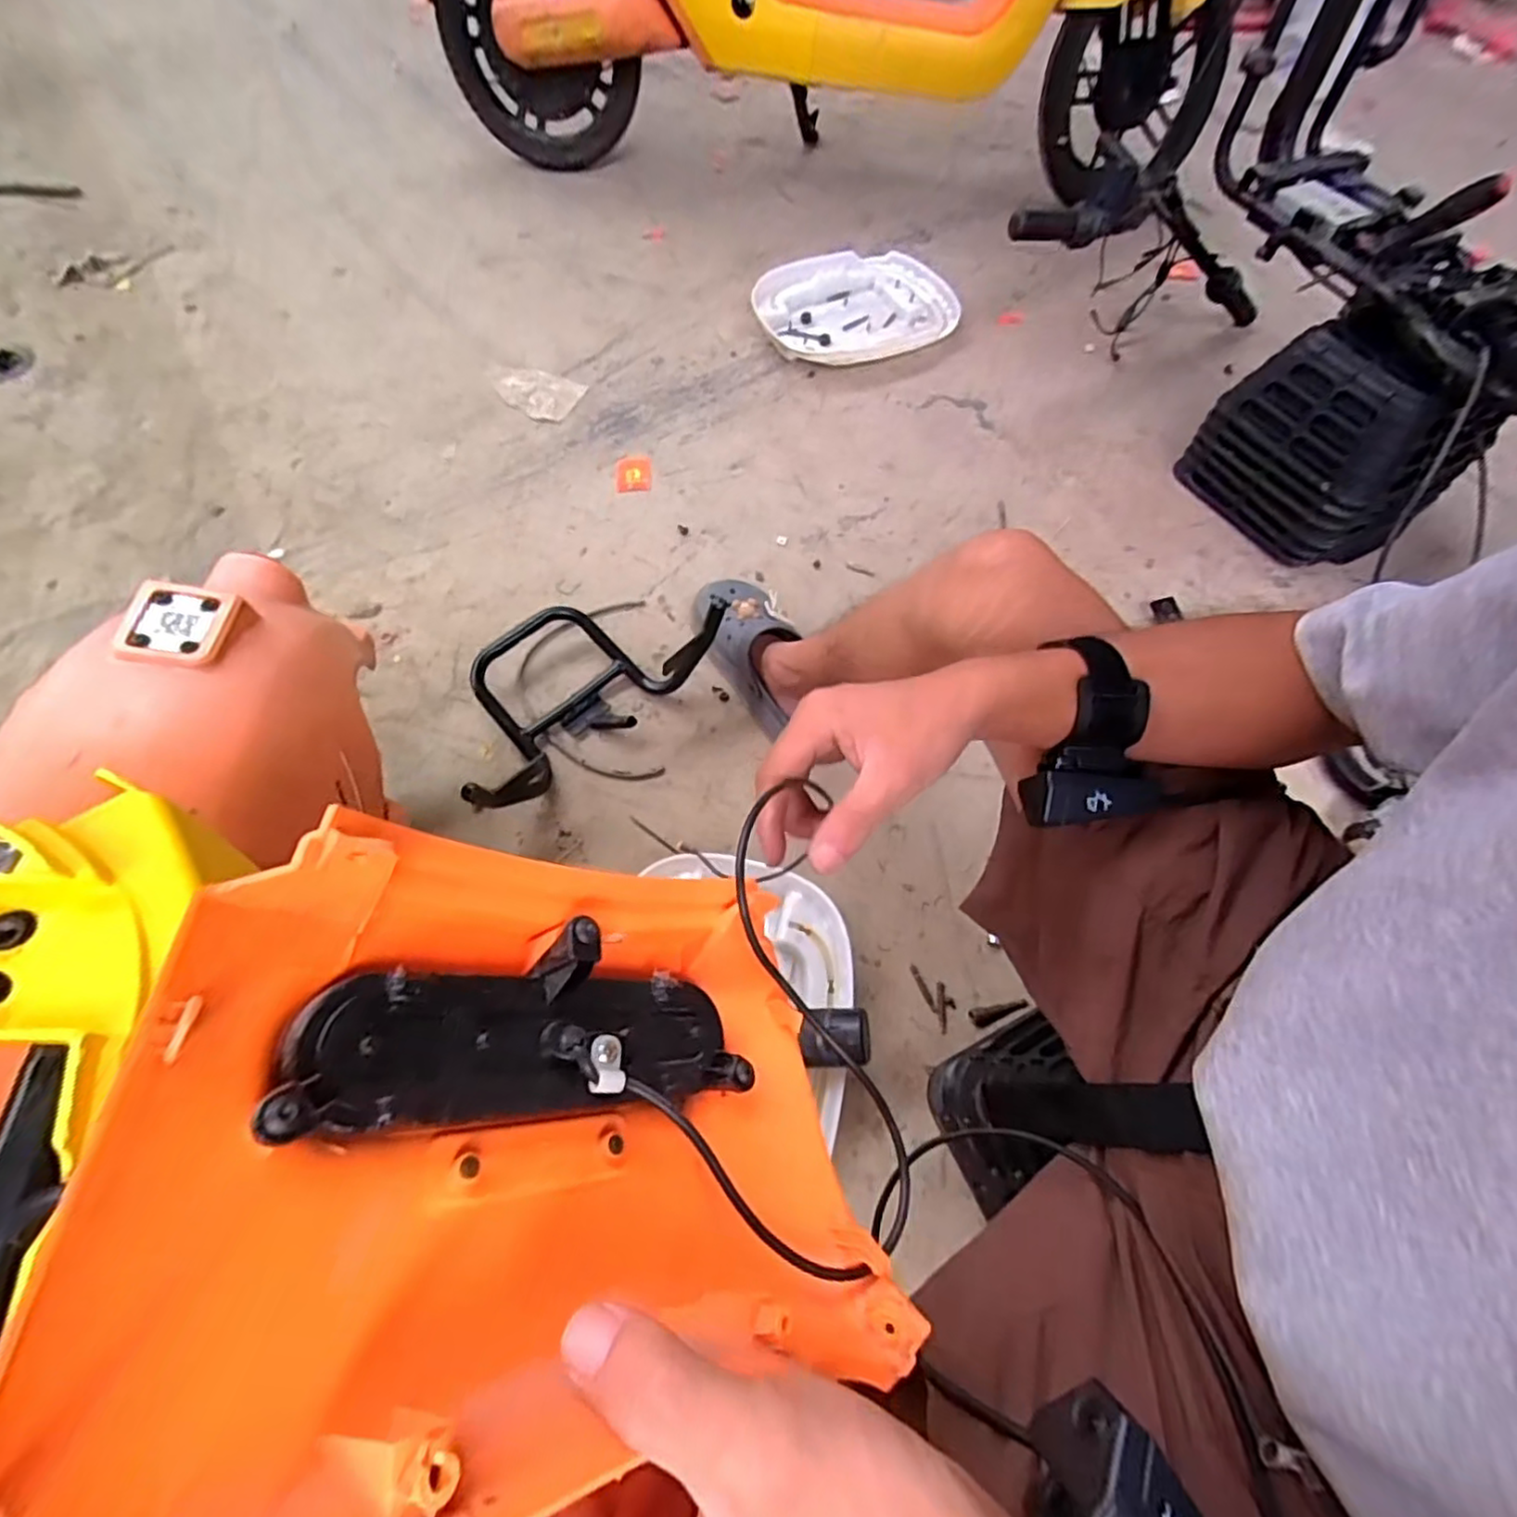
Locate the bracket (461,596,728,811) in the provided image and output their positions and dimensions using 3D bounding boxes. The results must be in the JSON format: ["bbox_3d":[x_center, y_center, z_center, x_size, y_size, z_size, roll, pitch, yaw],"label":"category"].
[{"bbox_3d":[-0.229,-0.103,0.784,0.334,0.141,0.211,-40,72,-20],"label":"bracket"}]

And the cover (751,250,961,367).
[{"bbox_3d":[0.180,-0.817,1.202,0.364,0.044,0.262,-28,68,-16],"label":"cover"}]

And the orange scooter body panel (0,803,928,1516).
[{"bbox_3d":[-0.057,0.118,0.213,0.235,0.055,0.177,19,52,-40],"label":"orange scooter body panel"}]

